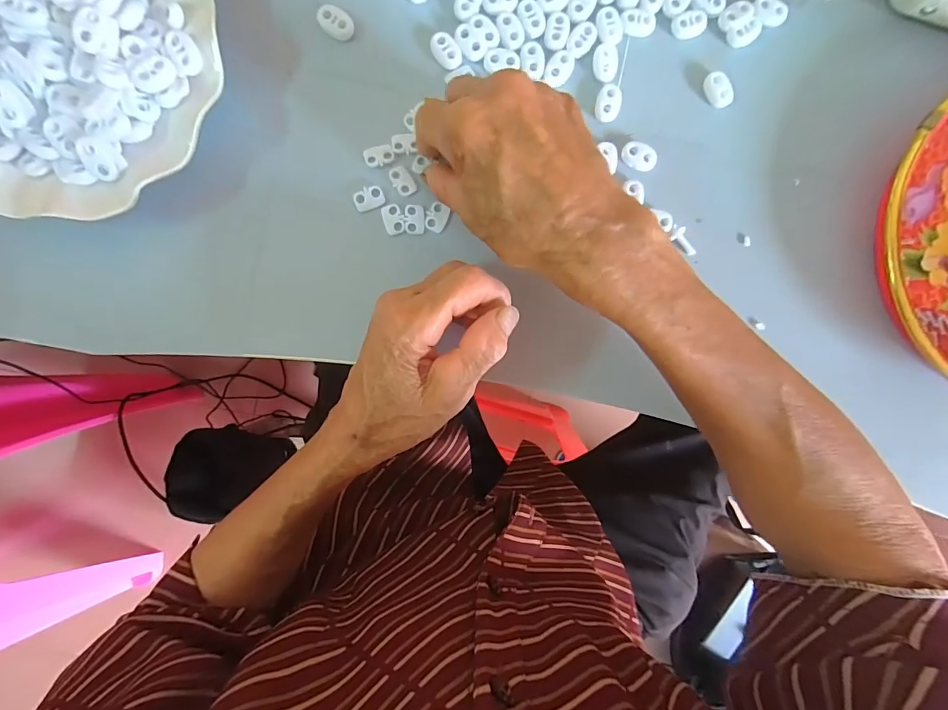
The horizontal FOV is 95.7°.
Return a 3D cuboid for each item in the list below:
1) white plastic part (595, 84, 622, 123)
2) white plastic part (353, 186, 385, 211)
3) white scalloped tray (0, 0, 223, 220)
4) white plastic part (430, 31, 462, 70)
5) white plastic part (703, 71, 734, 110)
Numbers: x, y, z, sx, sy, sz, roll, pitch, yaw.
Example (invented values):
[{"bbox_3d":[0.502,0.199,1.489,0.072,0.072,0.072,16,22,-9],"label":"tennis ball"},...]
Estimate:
[{"bbox_3d":[0.085,-0.159,0.270,0.015,0.004,0.023,12,91,-2],"label":"white plastic part"},{"bbox_3d":[-0.064,-0.096,0.262,0.018,0.004,0.012,-19,92,-1],"label":"white plastic part"},{"bbox_3d":[-0.229,-0.165,0.226,0.166,0.028,0.174,31,90,-3],"label":"white scalloped tray"},{"bbox_3d":[-0.017,-0.186,0.262,0.014,0.005,0.022,-36,93,-1],"label":"white plastic part"},{"bbox_3d":[0.155,-0.169,0.272,0.016,0.006,0.022,-18,92,-1],"label":"white plastic part"}]

